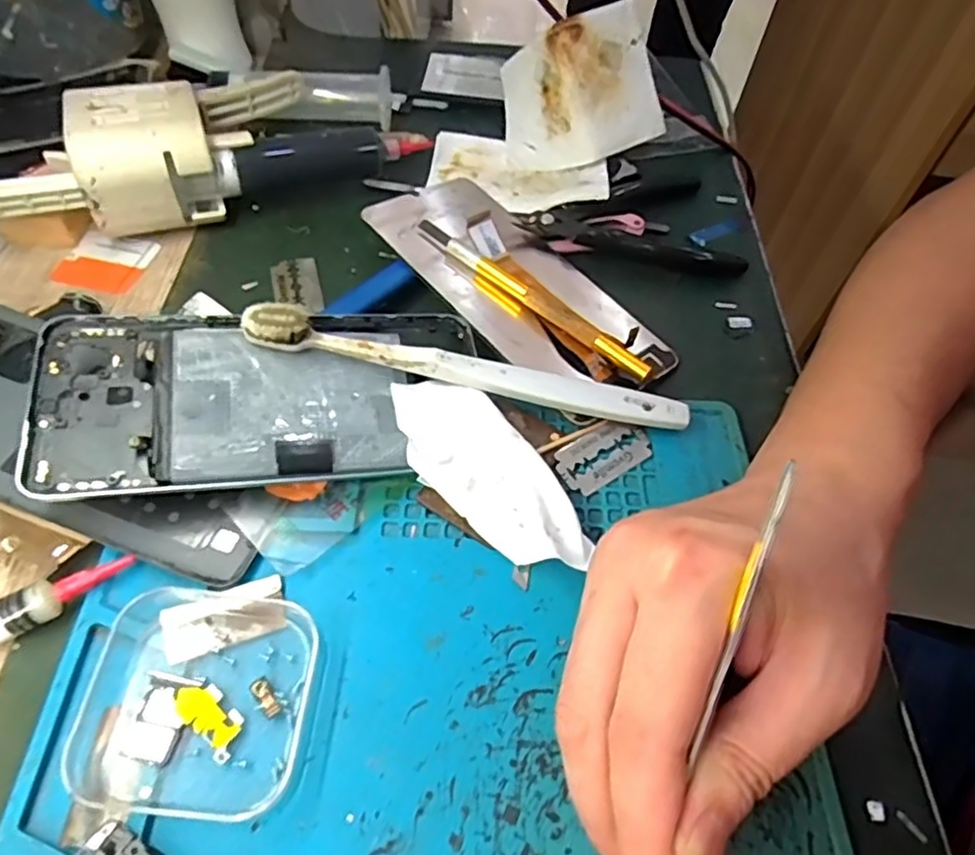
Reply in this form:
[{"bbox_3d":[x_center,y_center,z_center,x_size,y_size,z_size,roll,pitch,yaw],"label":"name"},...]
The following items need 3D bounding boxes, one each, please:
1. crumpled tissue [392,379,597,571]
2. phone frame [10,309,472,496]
[{"bbox_3d":[-0.002,0.018,0.255,0.039,0.017,0.098,-32,63,-23],"label":"crumpled tissue"},{"bbox_3d":[-0.085,-0.012,0.254,0.163,0.007,0.075,-3,61,-17],"label":"phone frame"}]

